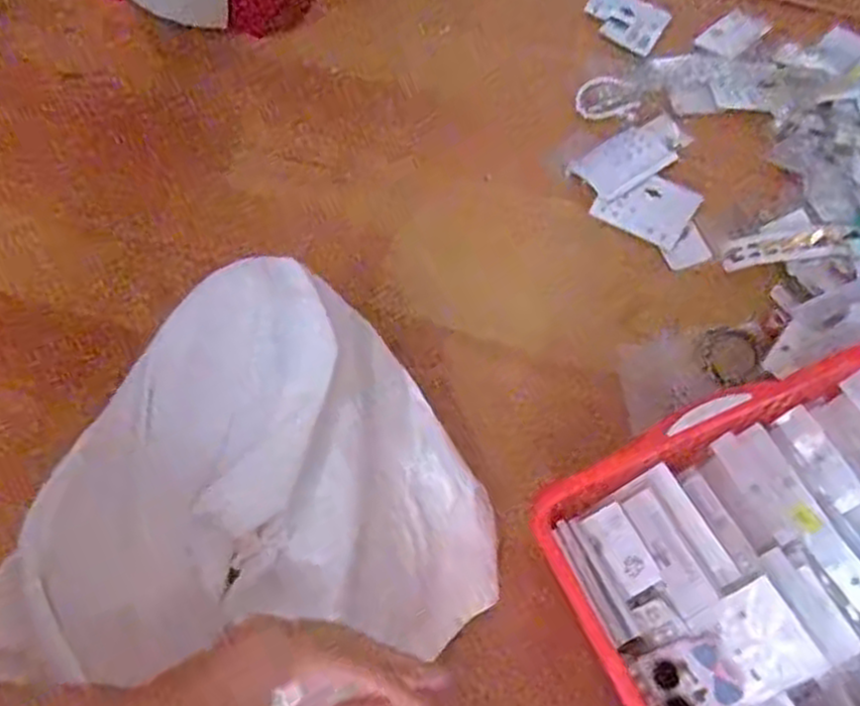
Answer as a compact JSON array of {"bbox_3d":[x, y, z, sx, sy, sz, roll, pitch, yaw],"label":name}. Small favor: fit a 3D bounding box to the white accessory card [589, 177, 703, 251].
[{"bbox_3d":[0.198,-0.135,0.701,0.083,0.004,0.057,27,82,10],"label":"white accessory card"}]

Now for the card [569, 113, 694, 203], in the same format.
[{"bbox_3d":[0.193,-0.186,0.722,0.110,0.009,0.060,-32,69,-13],"label":"card"}]

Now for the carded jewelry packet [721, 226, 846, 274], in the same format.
[{"bbox_3d":[0.306,-0.091,0.665,0.097,0.004,0.027,-8,64,21],"label":"carded jewelry packet"}]

